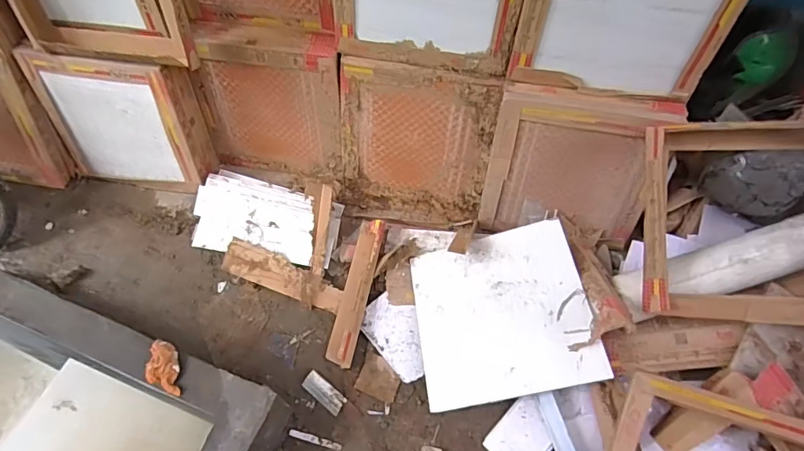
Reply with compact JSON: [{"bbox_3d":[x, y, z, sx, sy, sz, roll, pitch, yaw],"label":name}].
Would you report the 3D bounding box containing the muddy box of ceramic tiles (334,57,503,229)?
[{"bbox_3d":[0.034,-0.260,1.602,0.515,0.568,0.091,8,42,5],"label":"muddy box of ceramic tiles"}]

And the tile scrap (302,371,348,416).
[{"bbox_3d":[-0.234,0.504,1.426,0.142,0.012,0.061,36,65,19],"label":"tile scrap"}]

